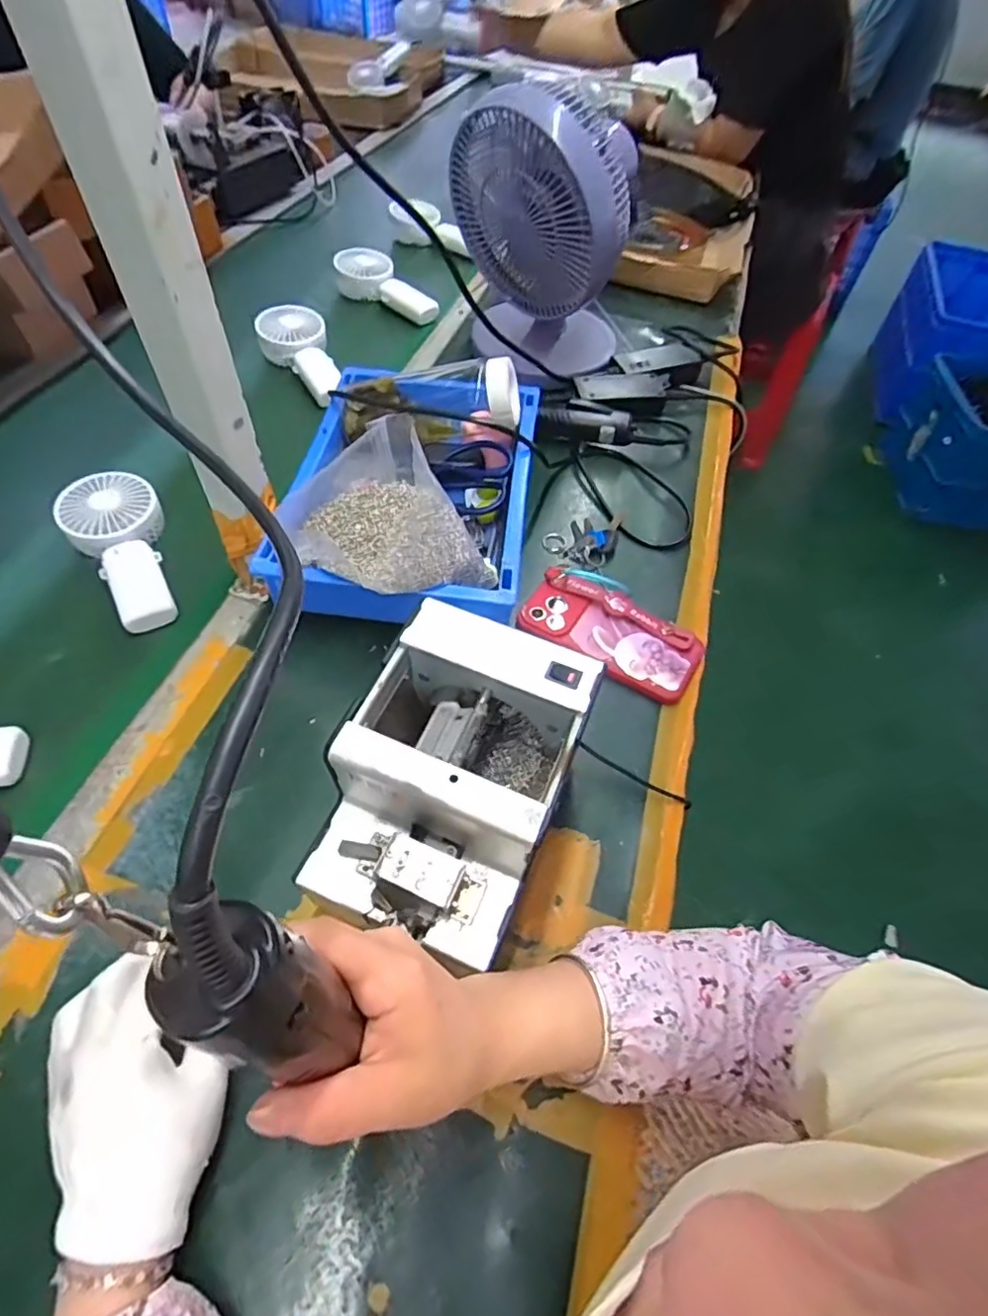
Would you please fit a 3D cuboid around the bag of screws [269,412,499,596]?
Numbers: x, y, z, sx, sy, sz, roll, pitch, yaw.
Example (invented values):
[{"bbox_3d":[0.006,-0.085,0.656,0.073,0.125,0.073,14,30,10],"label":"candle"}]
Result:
[{"bbox_3d":[-0.089,-0.112,0.485,0.144,0.091,0.131,-28,61,-23],"label":"bag of screws"}]

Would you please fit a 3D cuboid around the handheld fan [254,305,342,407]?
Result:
[{"bbox_3d":[-0.240,-0.388,0.774,0.088,0.041,0.170,-27,73,-23],"label":"handheld fan"}]

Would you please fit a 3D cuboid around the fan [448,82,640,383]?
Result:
[{"bbox_3d":[0.068,-0.498,0.720,0.203,0.260,0.143,36,59,19],"label":"fan"}]

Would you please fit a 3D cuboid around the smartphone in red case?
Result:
[{"bbox_3d":[0.108,-0.024,0.557,0.165,0.027,0.076,30,57,15],"label":"smartphone in red case"}]

